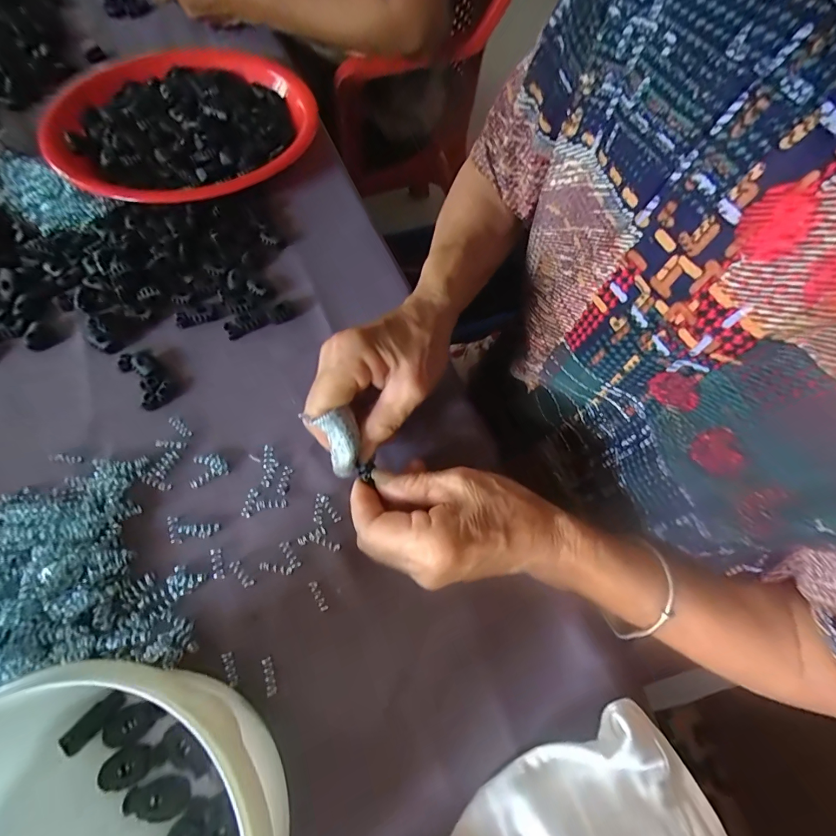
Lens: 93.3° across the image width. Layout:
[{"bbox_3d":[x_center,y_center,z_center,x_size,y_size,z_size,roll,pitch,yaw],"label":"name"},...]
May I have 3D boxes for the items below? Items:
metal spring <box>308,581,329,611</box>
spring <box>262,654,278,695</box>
[{"bbox_3d":[-0.061,0.108,0.240,0.006,0.004,0.018,-26,68,-15],"label":"metal spring"},{"bbox_3d":[-0.083,0.144,0.220,0.006,0.004,0.019,-20,67,-12],"label":"spring"}]

